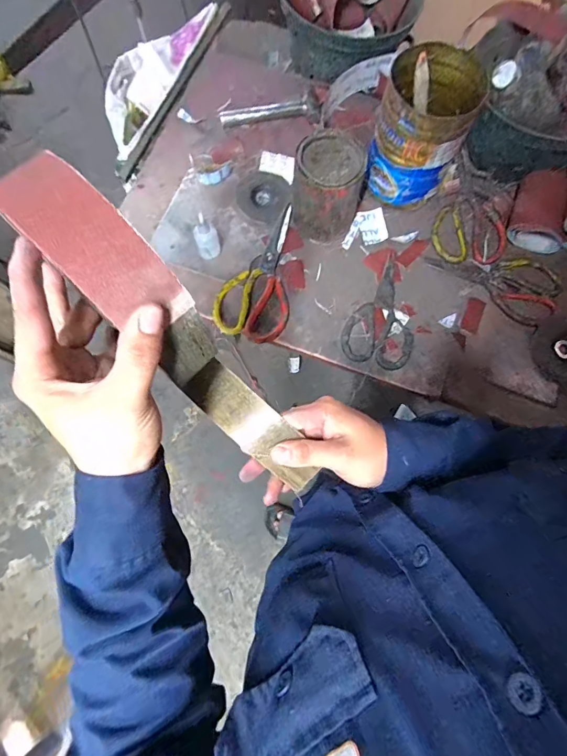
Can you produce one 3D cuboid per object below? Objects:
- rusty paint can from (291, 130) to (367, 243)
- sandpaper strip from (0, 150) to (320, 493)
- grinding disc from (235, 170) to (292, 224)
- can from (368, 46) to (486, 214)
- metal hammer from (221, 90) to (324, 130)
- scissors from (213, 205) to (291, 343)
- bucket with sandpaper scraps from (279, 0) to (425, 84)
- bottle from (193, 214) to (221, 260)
[{"bbox_3d":[0.064,-0.274,0.579,0.089,0.115,0.104,17,76,4],"label":"rusty paint can"},{"bbox_3d":[-0.058,-0.009,0.281,0.045,0.273,0.104,-43,53,-10],"label":"sandpaper strip"},{"bbox_3d":[-0.035,-0.292,0.635,0.086,0.015,0.084,0,75,0],"label":"grinding disc"},{"bbox_3d":[0.197,-0.351,0.577,0.113,0.162,0.138,25,77,6],"label":"can"},{"bbox_3d":[-0.023,-0.450,0.676,0.166,0.020,0.058,-7,76,-2],"label":"metal hammer"},{"bbox_3d":[-0.038,-0.165,0.603,0.105,0.016,0.225,8,75,2],"label":"scissors"},{"bbox_3d":[0.096,-0.617,0.677,0.223,0.117,0.191,38,78,9],"label":"bucket with sandpaper scraps"},{"bbox_3d":[-0.109,-0.198,0.572,0.032,0.075,0.029,-15,76,-4],"label":"bottle"}]

